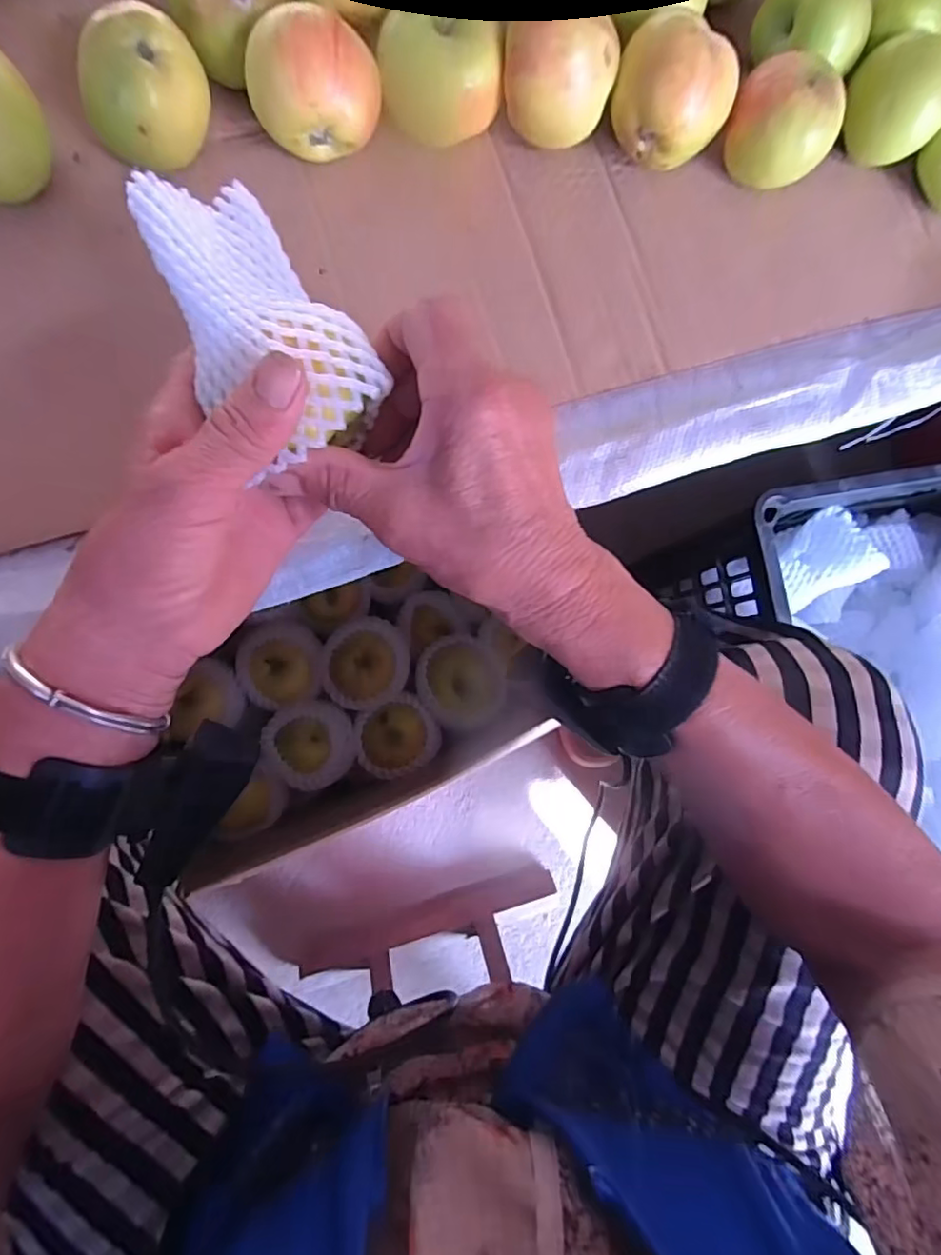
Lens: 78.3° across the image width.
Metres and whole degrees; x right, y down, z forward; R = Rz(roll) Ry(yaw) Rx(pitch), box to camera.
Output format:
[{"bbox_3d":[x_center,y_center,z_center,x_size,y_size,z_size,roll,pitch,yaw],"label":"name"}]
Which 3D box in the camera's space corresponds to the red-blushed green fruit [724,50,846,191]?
[{"bbox_3d":[0.179,-0.289,0.334,0.059,0.051,0.049,31,83,-2],"label":"red-blushed green fruit"}]

